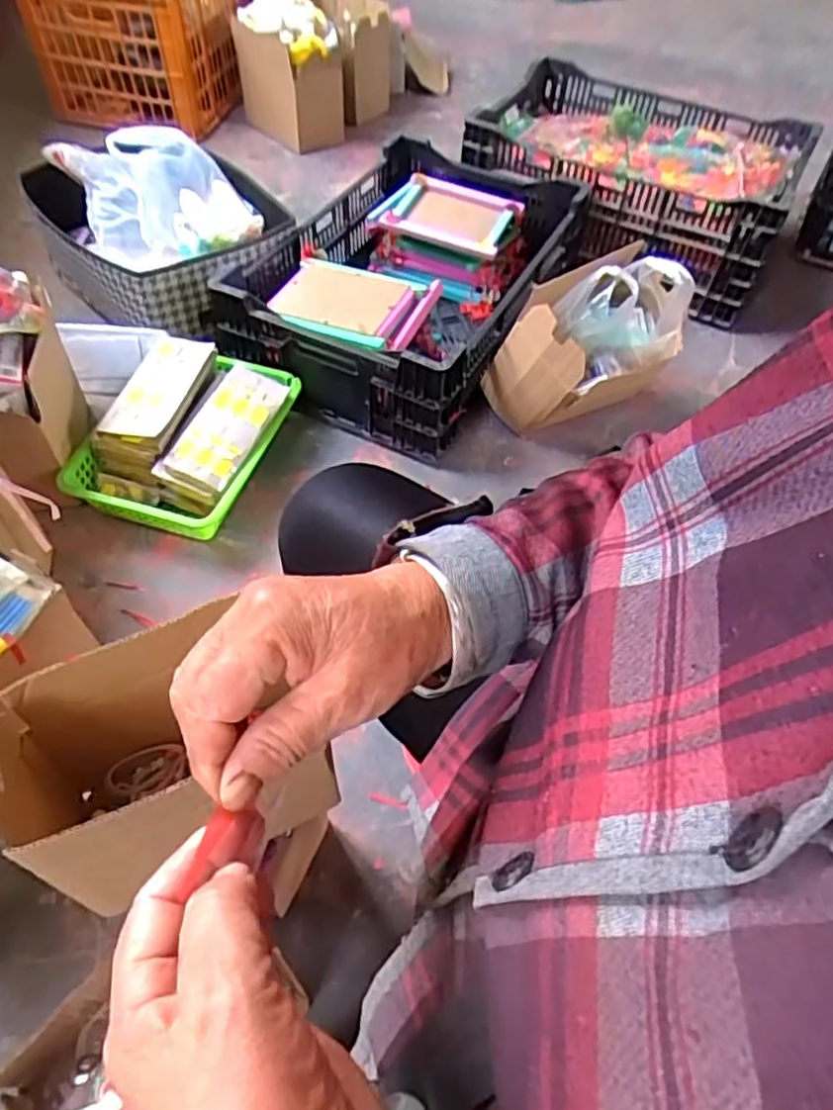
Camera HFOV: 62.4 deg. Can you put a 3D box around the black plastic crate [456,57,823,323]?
[{"bbox_3d":[0.441,-0.768,1.402,0.593,0.194,0.459,25,56,13],"label":"black plastic crate"}]

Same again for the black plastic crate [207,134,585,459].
[{"bbox_3d":[-0.007,-0.485,1.231,0.436,0.192,0.608,26,56,14],"label":"black plastic crate"}]

